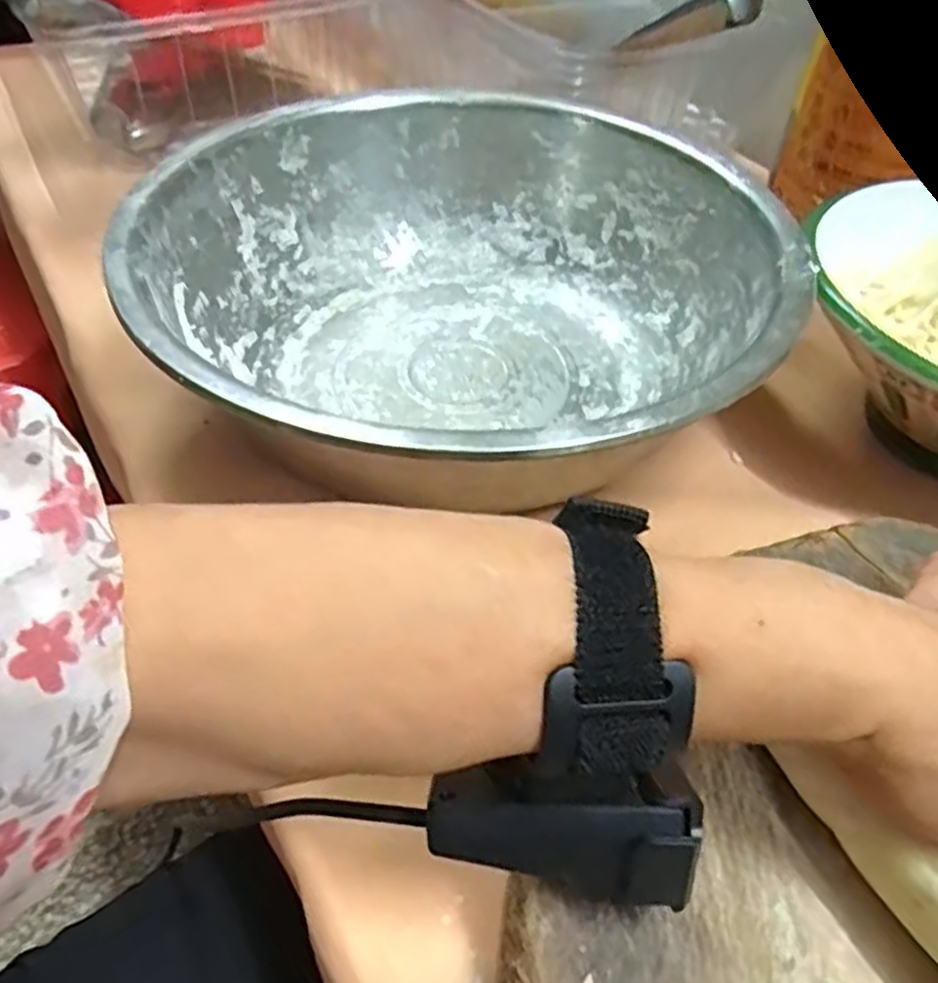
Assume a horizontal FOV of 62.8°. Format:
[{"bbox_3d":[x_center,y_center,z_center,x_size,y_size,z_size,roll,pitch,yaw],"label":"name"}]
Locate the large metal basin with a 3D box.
[{"bbox_3d":[-0.005,-0.103,0.432,0.325,0.111,0.333,2,47,-2],"label":"large metal basin"}]

